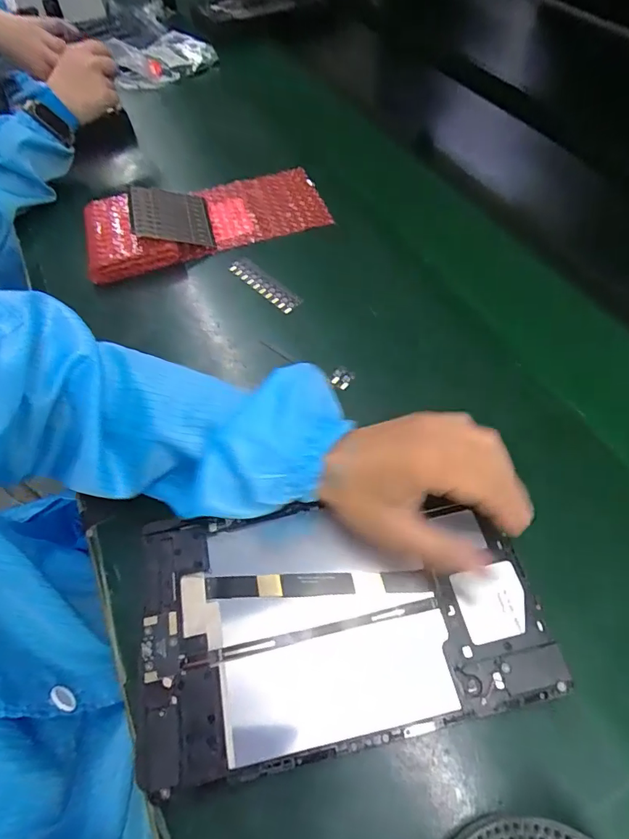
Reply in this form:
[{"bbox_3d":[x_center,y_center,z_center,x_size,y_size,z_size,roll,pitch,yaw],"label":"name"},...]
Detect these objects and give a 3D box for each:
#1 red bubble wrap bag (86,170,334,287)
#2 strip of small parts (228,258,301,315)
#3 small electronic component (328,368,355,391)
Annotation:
[{"bbox_3d":[-0.128,-0.240,0.554,0.272,0.034,0.122,-17,57,-9],"label":"red bubble wrap bag"},{"bbox_3d":[-0.051,-0.143,0.499,0.027,0.007,0.098,-38,62,-21],"label":"strip of small parts"},{"bbox_3d":[0.025,-0.037,0.422,0.019,0.010,0.017,37,65,24],"label":"small electronic component"}]

